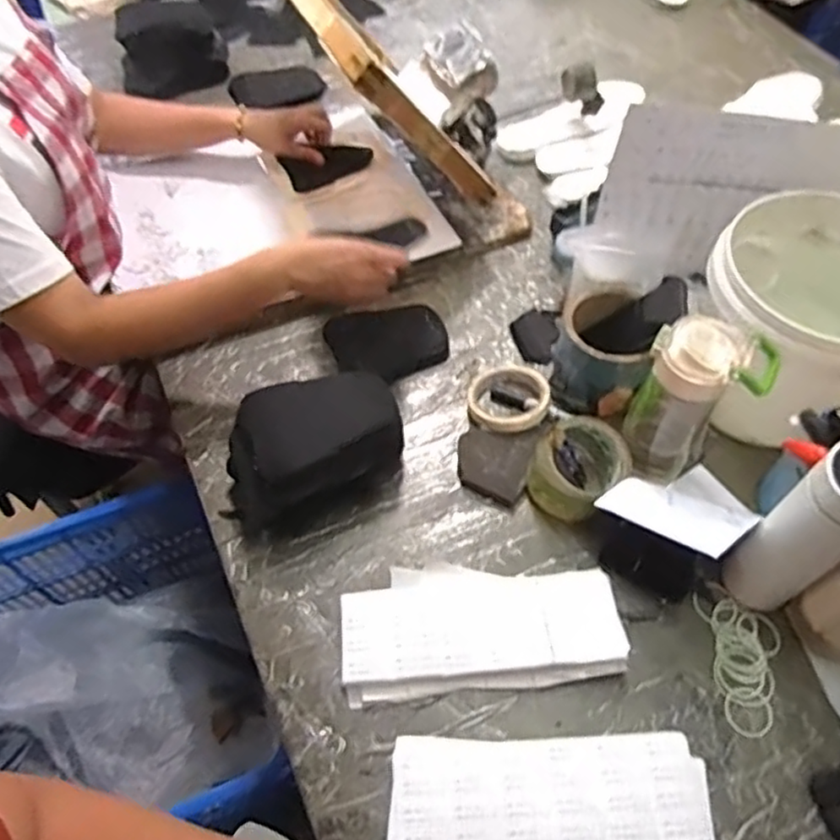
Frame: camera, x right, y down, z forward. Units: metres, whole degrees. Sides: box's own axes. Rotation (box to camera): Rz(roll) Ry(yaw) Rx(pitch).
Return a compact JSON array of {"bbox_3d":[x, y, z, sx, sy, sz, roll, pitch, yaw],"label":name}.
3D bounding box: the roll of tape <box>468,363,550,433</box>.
[{"bbox_3d":[0.104,-0.028,0.791,0.091,0.025,0.093,-1,57,2],"label":"roll of tape"}]

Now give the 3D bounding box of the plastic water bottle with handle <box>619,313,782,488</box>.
[{"bbox_3d":[0.259,-0.007,0.662,0.101,0.212,0.061,15,58,11],"label":"plastic water bottle with handle"}]

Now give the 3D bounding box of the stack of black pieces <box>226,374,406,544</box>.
[{"bbox_3d":[-0.111,0.042,0.714,0.189,0.105,0.128,-20,58,-12],"label":"stack of black pieces"}]

